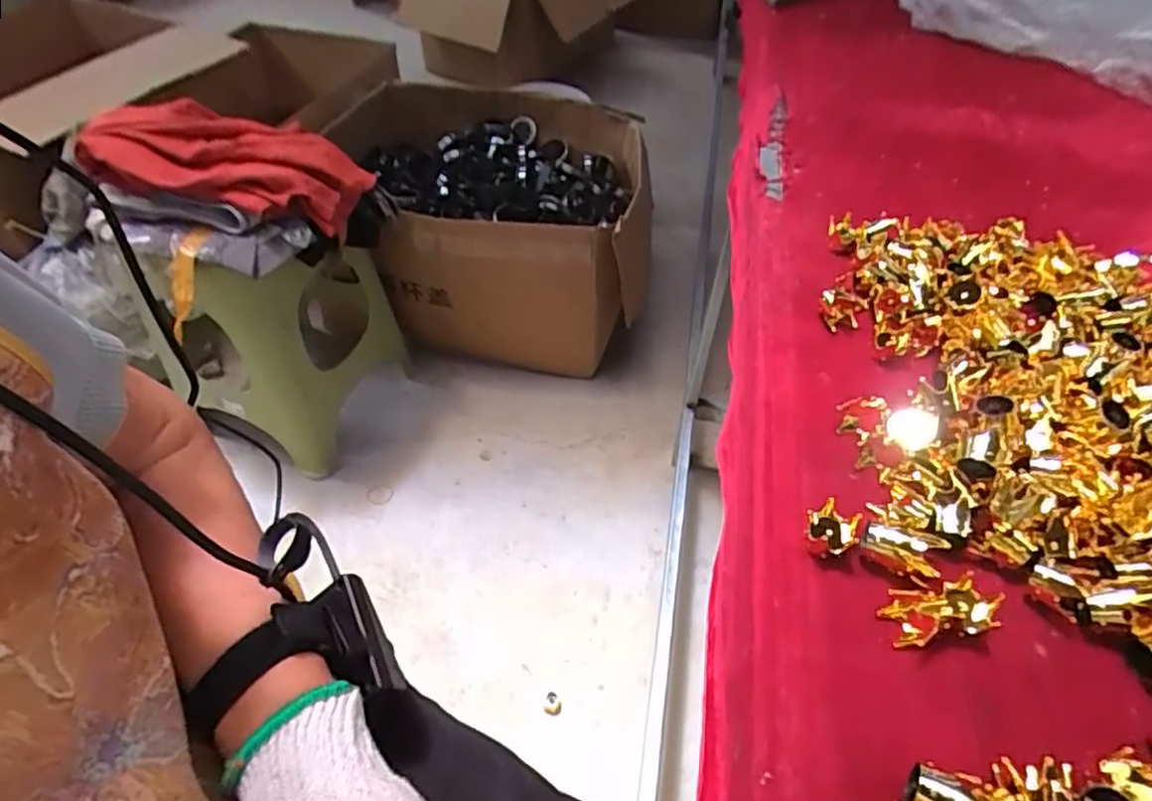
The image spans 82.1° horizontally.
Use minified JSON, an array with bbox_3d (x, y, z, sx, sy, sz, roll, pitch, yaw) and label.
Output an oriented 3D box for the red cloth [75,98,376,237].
[{"bbox_3d":[-0.504,-0.337,0.954,0.367,0.120,0.164,8,47,-14],"label":"red cloth"}]

